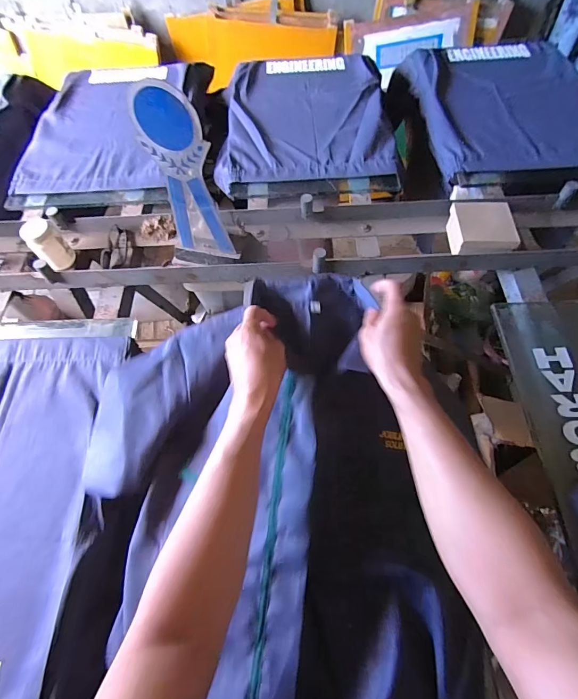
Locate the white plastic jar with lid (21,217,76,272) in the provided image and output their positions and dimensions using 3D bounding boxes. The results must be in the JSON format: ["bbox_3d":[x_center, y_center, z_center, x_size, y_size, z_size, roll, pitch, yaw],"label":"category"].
[{"bbox_3d":[-0.499,-0.214,0.781,0.061,0.098,0.060,-2,62,3],"label":"white plastic jar with lid"}]

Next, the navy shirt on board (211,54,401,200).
[{"bbox_3d":[0.042,-0.657,1.037,0.439,0.037,0.553,-2,62,3],"label":"navy shirt on board"}]

